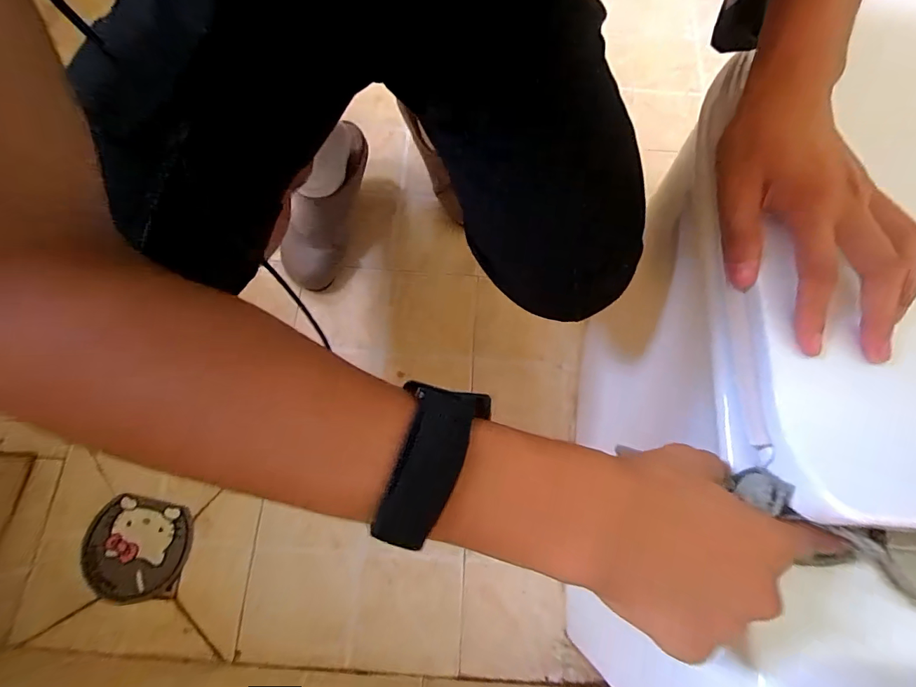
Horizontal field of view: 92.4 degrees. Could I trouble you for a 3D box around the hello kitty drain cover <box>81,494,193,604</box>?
[{"bbox_3d":[-0.466,0.297,0.637,0.142,0.012,0.131,14,68,-5],"label":"hello kitty drain cover"}]

